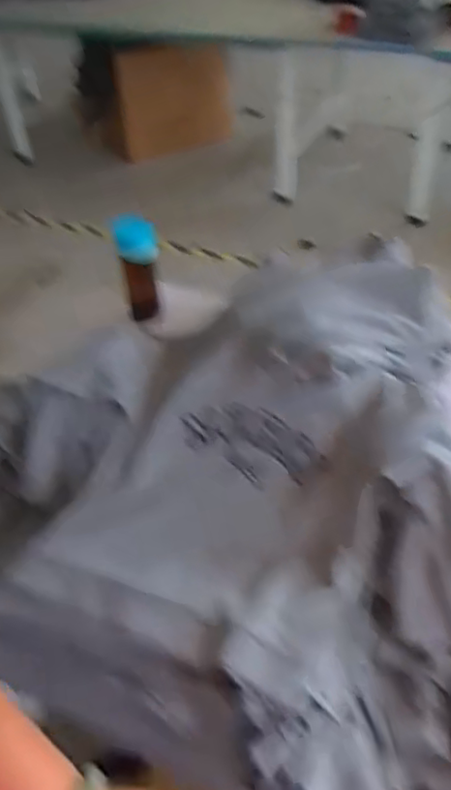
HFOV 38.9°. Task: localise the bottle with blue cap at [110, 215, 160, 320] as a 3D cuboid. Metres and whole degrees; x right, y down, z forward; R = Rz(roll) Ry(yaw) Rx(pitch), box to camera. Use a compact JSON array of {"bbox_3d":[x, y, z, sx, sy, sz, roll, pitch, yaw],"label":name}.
[{"bbox_3d":[-0.167,-0.250,1.253,0.078,0.198,0.060,-12,45,-7],"label":"bottle with blue cap"}]

